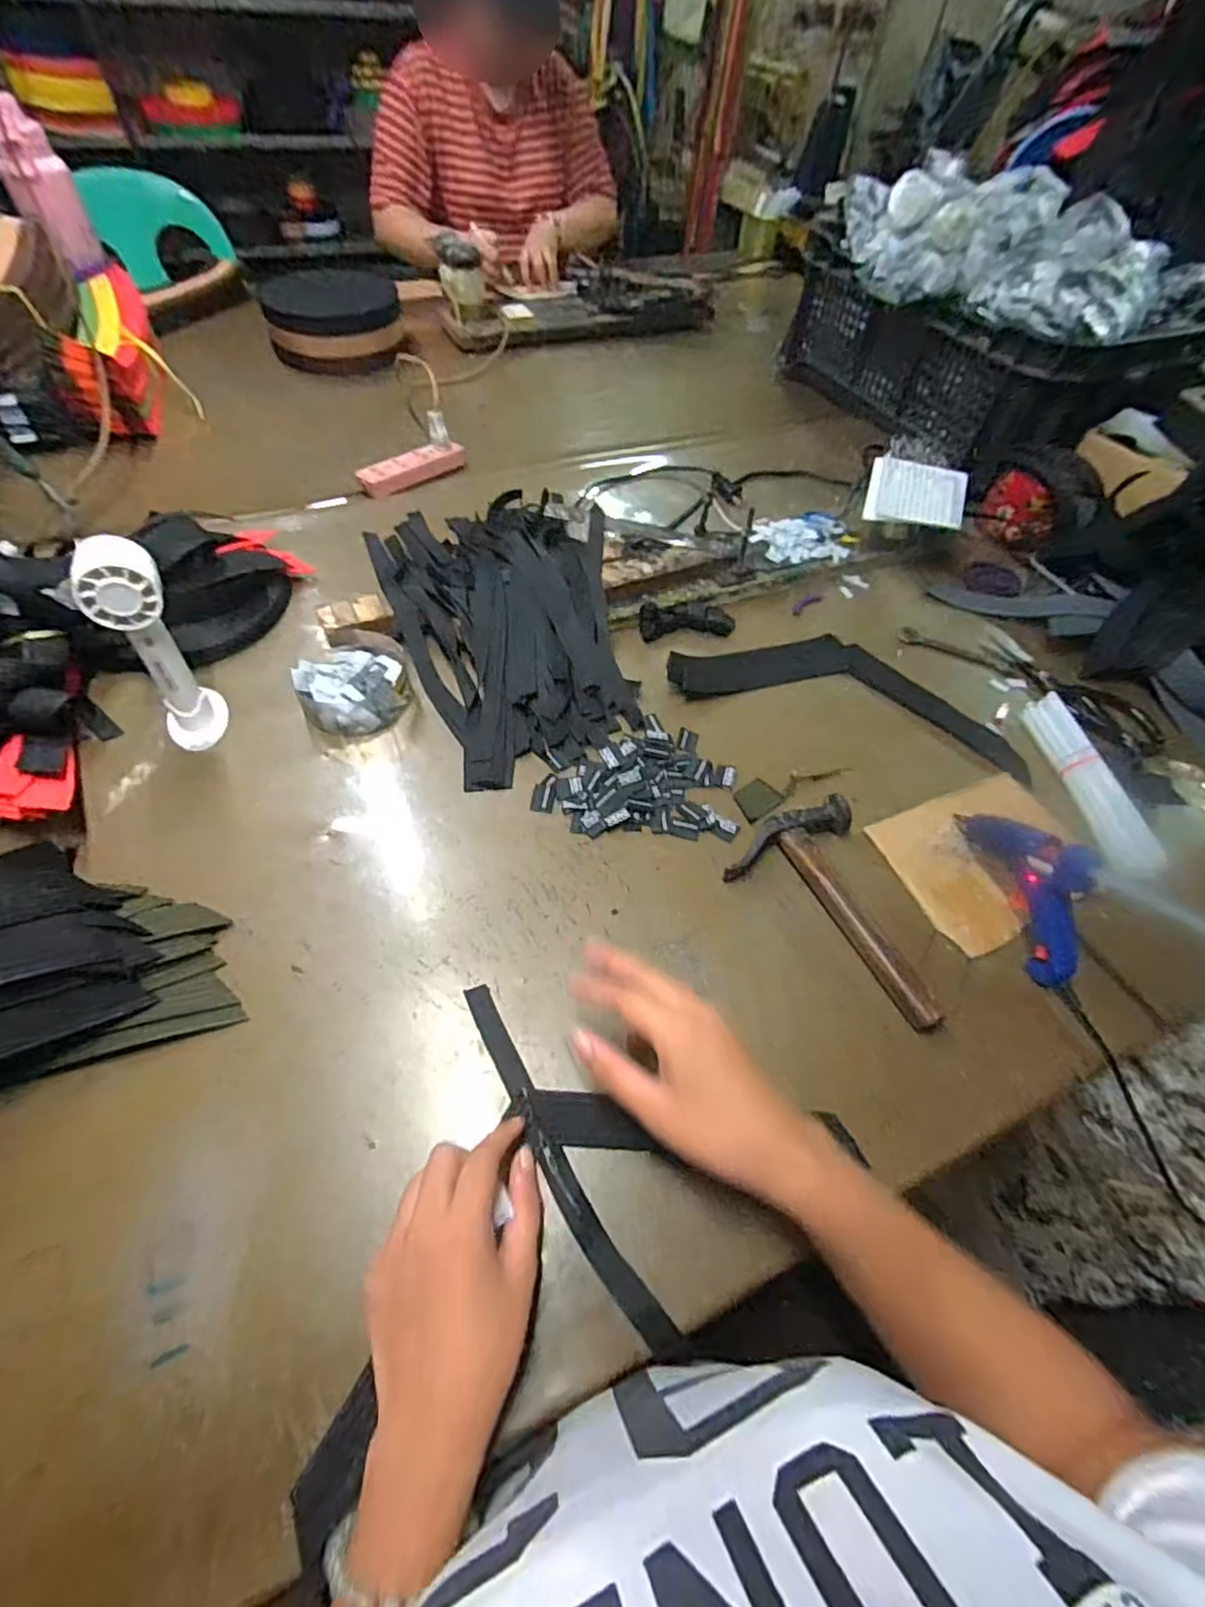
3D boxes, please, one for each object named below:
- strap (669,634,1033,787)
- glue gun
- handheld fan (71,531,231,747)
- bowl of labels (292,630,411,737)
[{"bbox_3d":[0.246,-0.124,0.628,0.348,0.023,0.131,14,55,5],"label":"strap"},{"bbox_3d":[0.324,0.055,0.472,0.028,0.088,0.146,-6,56,-8],"label":"glue gun"},{"bbox_3d":[-0.353,-0.125,0.500,0.057,0.156,0.076,-30,62,-23],"label":"handheld fan"},{"bbox_3d":[-0.226,-0.111,0.576,0.094,0.031,0.102,2,55,-3],"label":"bowl of labels"}]

